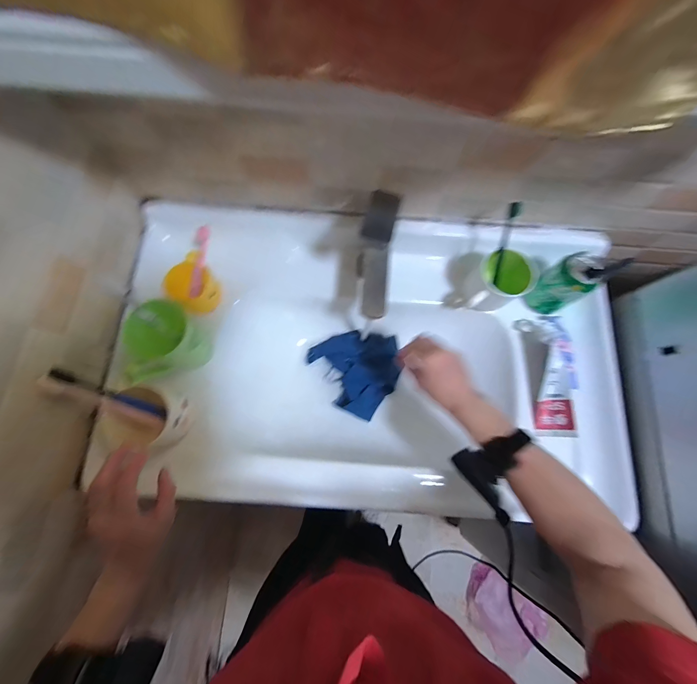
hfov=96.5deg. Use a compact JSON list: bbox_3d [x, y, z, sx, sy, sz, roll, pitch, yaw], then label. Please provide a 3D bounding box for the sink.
[{"bbox_3d":[0.041,0.032,0.553,0.774,0.177,0.459,3,76,0],"label":"sink"}]

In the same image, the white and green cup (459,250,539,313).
[{"bbox_3d":[0.238,-0.086,0.507,0.079,0.091,0.088,31,77,7],"label":"white and green cup"}]

